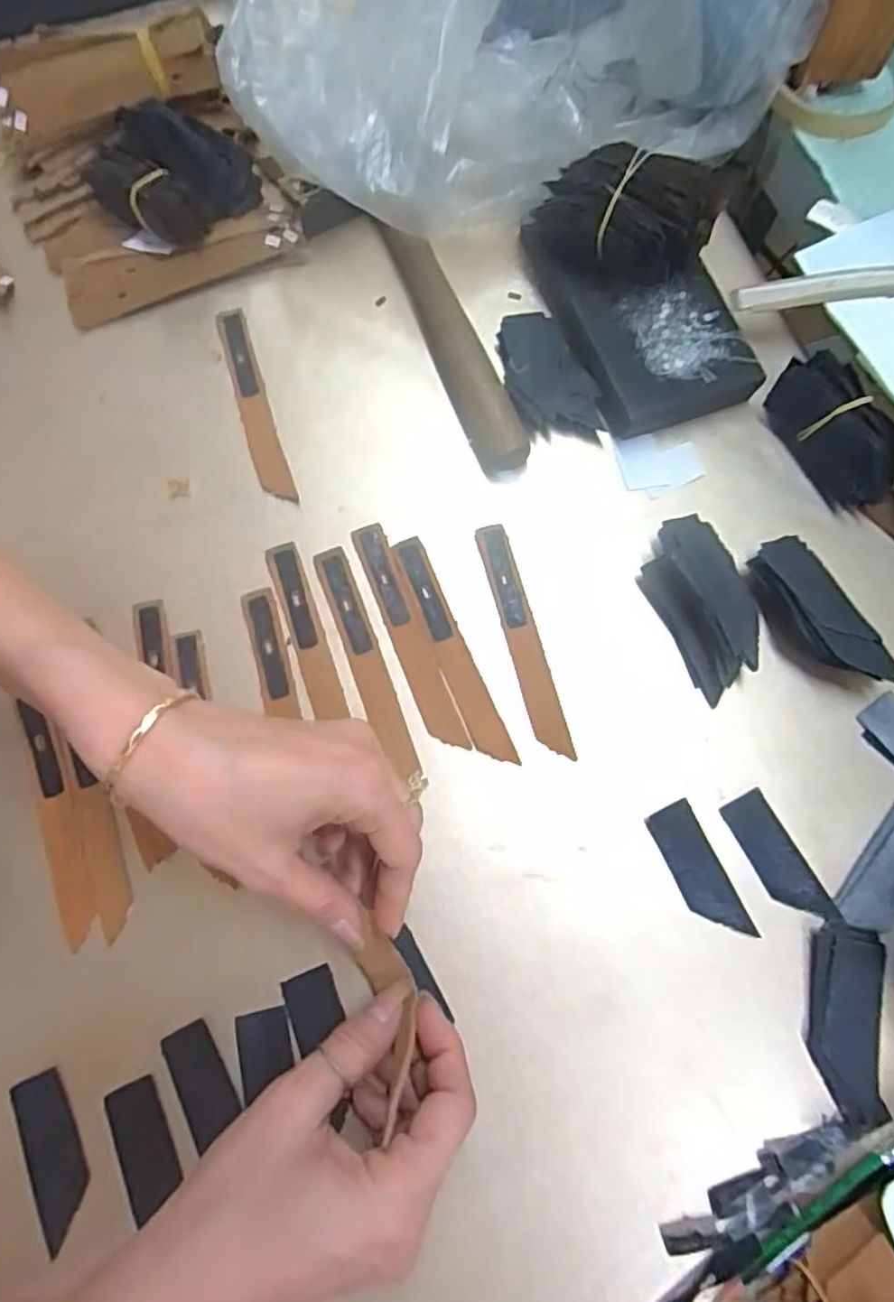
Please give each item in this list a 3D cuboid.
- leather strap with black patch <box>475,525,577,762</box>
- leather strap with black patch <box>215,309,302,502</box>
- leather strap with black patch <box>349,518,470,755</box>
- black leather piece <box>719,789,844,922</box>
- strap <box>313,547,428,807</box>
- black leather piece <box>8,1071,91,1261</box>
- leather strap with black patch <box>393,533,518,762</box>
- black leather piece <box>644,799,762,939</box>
[{"bbox_3d":[0.038,-0.007,0.341,0.016,0.004,0.122,-15,76,-4],"label":"leather strap with black patch"},{"bbox_3d":[-0.108,-0.137,0.378,0.017,0.004,0.122,-18,76,-4],"label":"leather strap with black patch"},{"bbox_3d":[-0.020,-0.008,0.341,0.017,0.004,0.123,-21,76,-5],"label":"leather strap with black patch"},{"bbox_3d":[0.152,0.097,0.313,0.023,0.004,0.062,-26,77,-6],"label":"black leather piece"},{"bbox_3d":[-0.039,0.010,0.338,0.017,0.004,0.130,-20,76,-5],"label":"strap"},{"bbox_3d":[-0.165,0.211,0.284,0.023,0.004,0.062,-25,77,-6],"label":"black leather piece"},{"bbox_3d":[0.002,-0.001,0.341,0.017,0.004,0.123,-23,77,-6],"label":"leather strap with black patch"},{"bbox_3d":[0.115,0.102,0.311,0.022,0.004,0.063,-24,77,-6],"label":"black leather piece"}]

